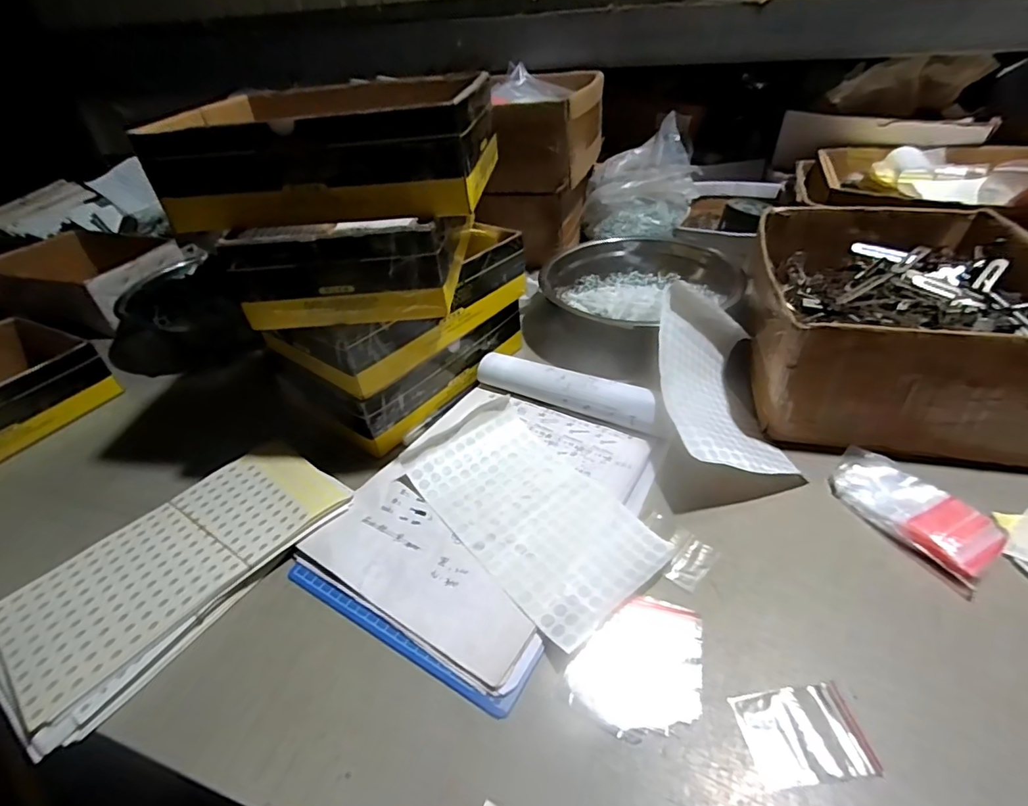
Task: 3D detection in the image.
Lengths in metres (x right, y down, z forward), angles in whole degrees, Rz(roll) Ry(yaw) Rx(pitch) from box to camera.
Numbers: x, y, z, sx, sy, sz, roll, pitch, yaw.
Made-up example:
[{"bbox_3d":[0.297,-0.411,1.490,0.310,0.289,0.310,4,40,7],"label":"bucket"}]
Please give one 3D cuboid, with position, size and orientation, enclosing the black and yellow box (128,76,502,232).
[{"bbox_3d":[-0.147,-0.225,0.444,0.247,0.075,0.188,2,39,9],"label":"black and yellow box"}]

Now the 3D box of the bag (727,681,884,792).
[{"bbox_3d":[0.174,0.198,0.307,0.070,0.004,0.049,-7,40,-1],"label":"bag"}]

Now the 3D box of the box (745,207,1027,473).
[{"bbox_3d":[0.393,-0.099,0.541,0.255,0.114,0.324,5,41,13],"label":"box"}]

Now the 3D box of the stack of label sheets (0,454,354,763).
[{"bbox_3d":[-0.269,0.129,0.414,0.128,0.027,0.245,22,47,29],"label":"stack of label sheets"}]

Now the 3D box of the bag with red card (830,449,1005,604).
[{"bbox_3d":[0.320,0.084,0.416,0.065,0.018,0.127,-22,42,-19],"label":"bag with red card"}]

